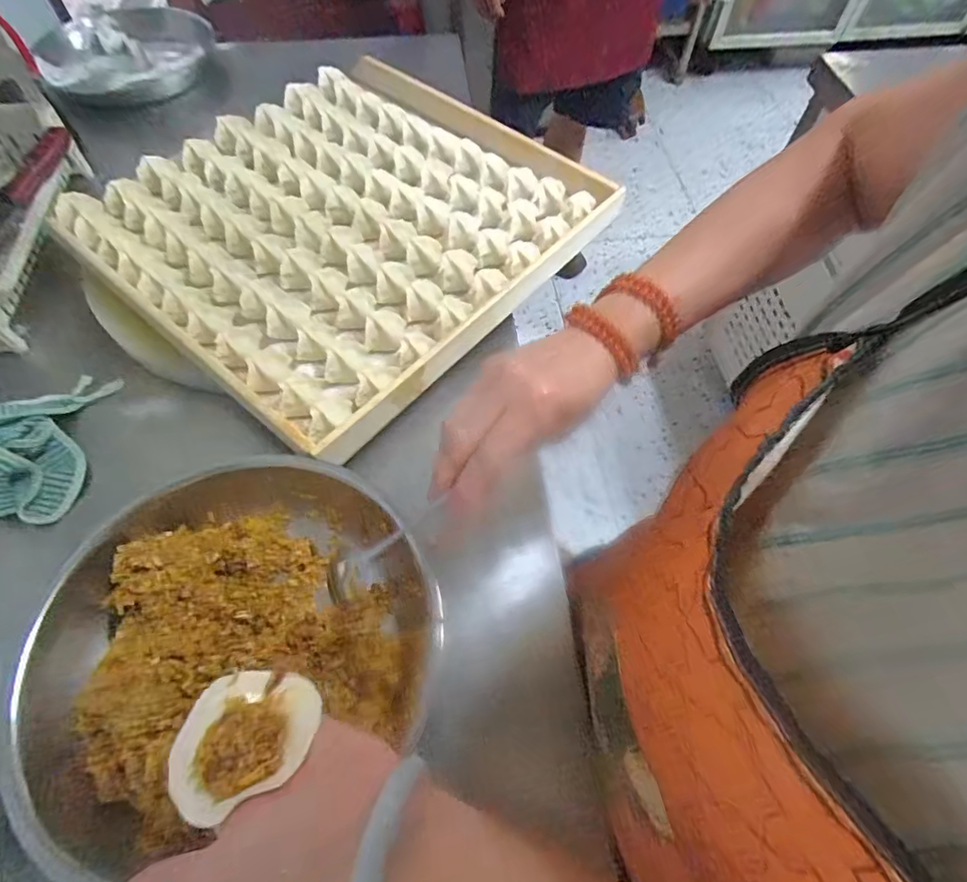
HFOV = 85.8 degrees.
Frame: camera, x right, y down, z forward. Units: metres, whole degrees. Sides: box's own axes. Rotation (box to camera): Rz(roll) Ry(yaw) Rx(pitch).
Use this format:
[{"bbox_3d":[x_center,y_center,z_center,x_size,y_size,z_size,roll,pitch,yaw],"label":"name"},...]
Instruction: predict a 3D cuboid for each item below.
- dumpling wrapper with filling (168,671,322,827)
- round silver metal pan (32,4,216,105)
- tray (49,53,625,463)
[{"bbox_3d":[-0.137,0.171,0.296,0.073,0.027,0.072,7,61,3],"label":"dumpling wrapper with filling"},{"bbox_3d":[-0.623,-0.660,0.902,0.248,0.079,0.271,1,60,-1],"label":"round silver metal pan"},{"bbox_3d":[-0.162,-0.280,0.631,0.478,0.048,0.505,36,66,18],"label":"tray"}]

